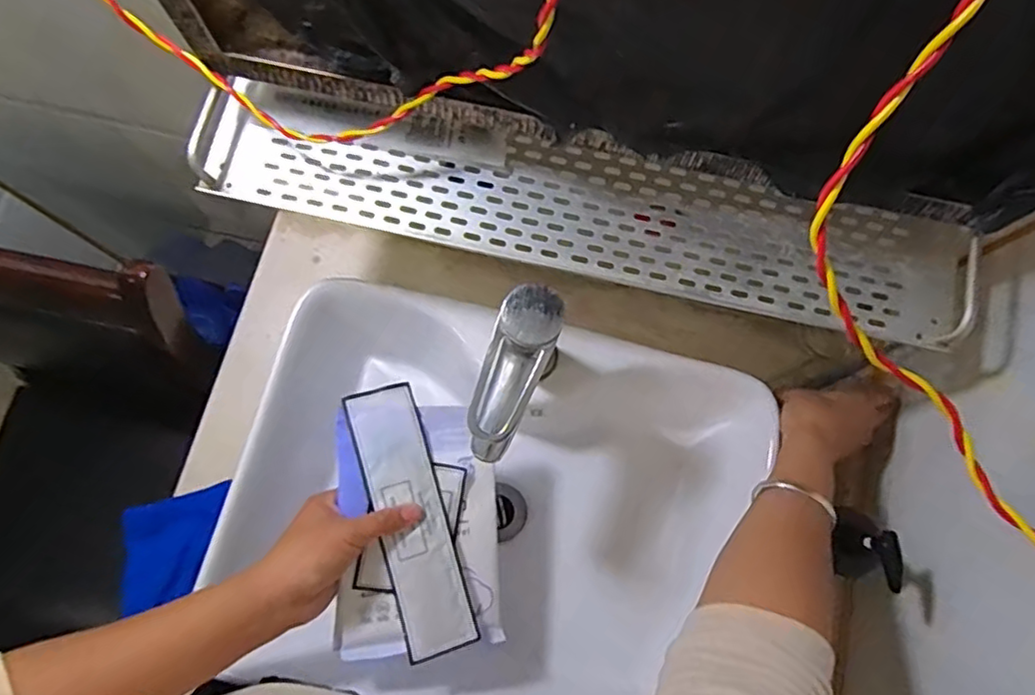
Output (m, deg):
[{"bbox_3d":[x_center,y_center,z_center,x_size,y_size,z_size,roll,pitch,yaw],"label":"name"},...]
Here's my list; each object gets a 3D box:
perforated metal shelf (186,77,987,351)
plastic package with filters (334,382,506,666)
[{"bbox_3d":[0.053,-0.112,0.466,0.594,0.044,0.117,13,78,1],"label":"perforated metal shelf"},{"bbox_3d":[-0.080,0.143,0.512,0.134,0.018,0.209,0,81,-16],"label":"plastic package with filters"}]

